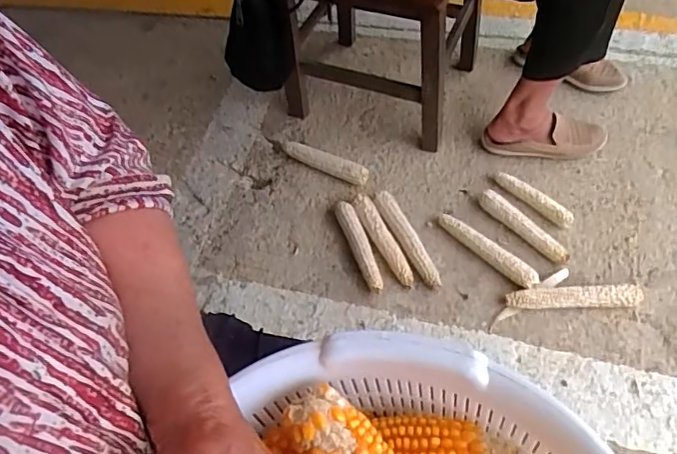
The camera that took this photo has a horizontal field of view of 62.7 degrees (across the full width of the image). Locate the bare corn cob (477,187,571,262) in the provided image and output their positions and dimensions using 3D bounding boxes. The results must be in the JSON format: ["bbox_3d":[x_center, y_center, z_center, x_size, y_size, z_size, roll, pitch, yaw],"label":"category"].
[{"bbox_3d":[0.318,-0.001,0.959,0.031,0.038,0.177,-39,61,-21],"label":"bare corn cob"}]

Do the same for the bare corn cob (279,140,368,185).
[{"bbox_3d":[-0.032,-0.124,1.057,0.187,0.035,0.032,22,60,19],"label":"bare corn cob"}]

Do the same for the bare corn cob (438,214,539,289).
[{"bbox_3d":[0.249,0.039,0.934,0.034,0.028,0.191,-39,61,-21],"label":"bare corn cob"}]

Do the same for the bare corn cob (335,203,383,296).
[{"bbox_3d":[0.038,0.031,0.944,0.034,0.023,0.175,-19,56,-9],"label":"bare corn cob"}]

